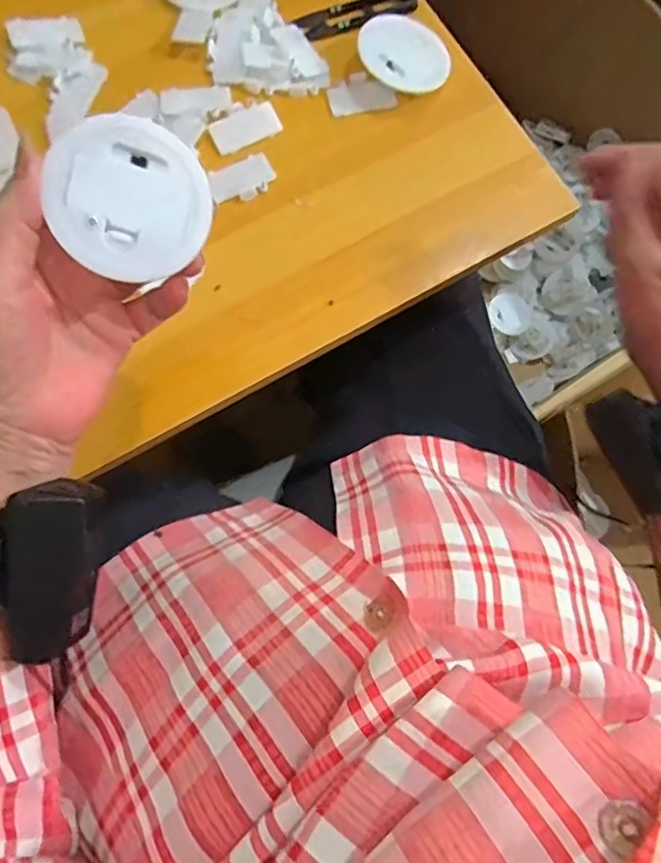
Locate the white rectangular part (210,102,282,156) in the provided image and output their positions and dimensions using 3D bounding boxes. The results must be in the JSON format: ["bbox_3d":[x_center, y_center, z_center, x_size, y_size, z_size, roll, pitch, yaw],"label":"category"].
[{"bbox_3d":[-0.060,-0.211,0.412,0.047,0.006,0.027,-29,79,-8],"label":"white rectangular part"}]

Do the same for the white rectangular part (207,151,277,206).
[{"bbox_3d":[-0.059,-0.170,0.404,0.044,0.004,0.030,-30,79,-8],"label":"white rectangular part"}]

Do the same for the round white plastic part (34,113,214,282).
[{"bbox_3d":[-0.084,-0.098,0.252,0.063,0.004,0.064,-1,94,-20],"label":"round white plastic part"}]

